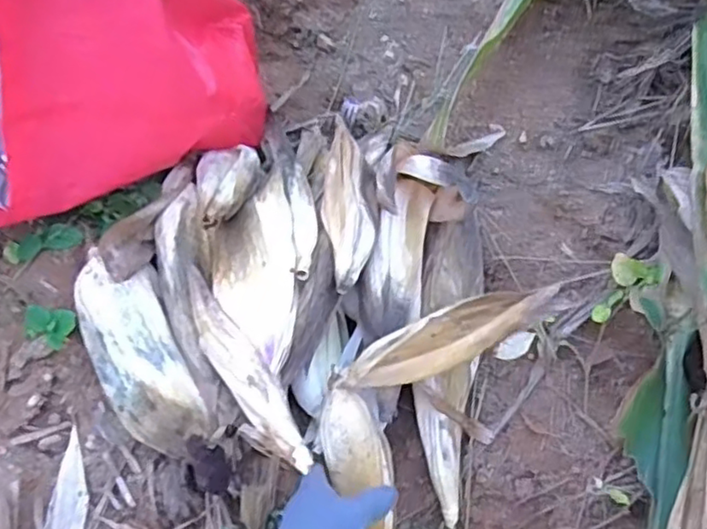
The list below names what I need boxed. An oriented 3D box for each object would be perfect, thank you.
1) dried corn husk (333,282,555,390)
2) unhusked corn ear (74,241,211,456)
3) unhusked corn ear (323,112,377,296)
[{"bbox_3d":[0.074,0.061,0.525,0.184,0.045,0.044,-26,65,21],"label":"dried corn husk"},{"bbox_3d":[-0.189,0.078,0.570,0.076,0.056,0.192,-26,68,-8],"label":"unhusked corn ear"},{"bbox_3d":[-0.005,-0.059,0.600,0.046,0.039,0.175,-5,67,1],"label":"unhusked corn ear"}]

